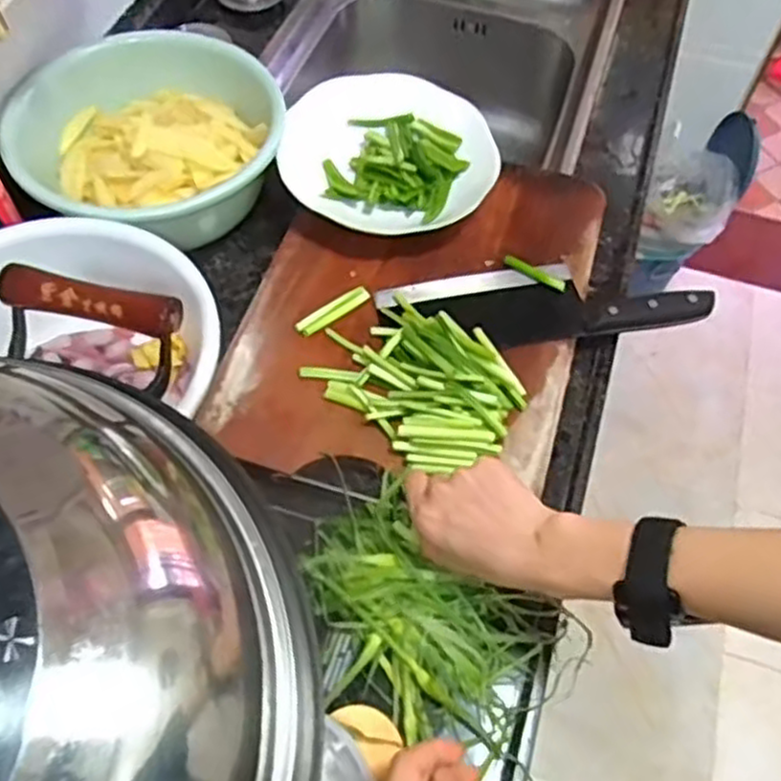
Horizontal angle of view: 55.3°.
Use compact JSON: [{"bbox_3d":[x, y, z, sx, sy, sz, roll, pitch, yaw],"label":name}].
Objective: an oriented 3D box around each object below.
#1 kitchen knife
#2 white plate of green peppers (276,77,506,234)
[{"bbox_3d":[0.139,-0.079,0.657,0.285,0.015,0.084,-8,59,-8],"label":"kitchen knife"},{"bbox_3d":[-0.004,-0.232,0.727,0.209,0.052,0.159,14,58,6],"label":"white plate of green peppers"}]

